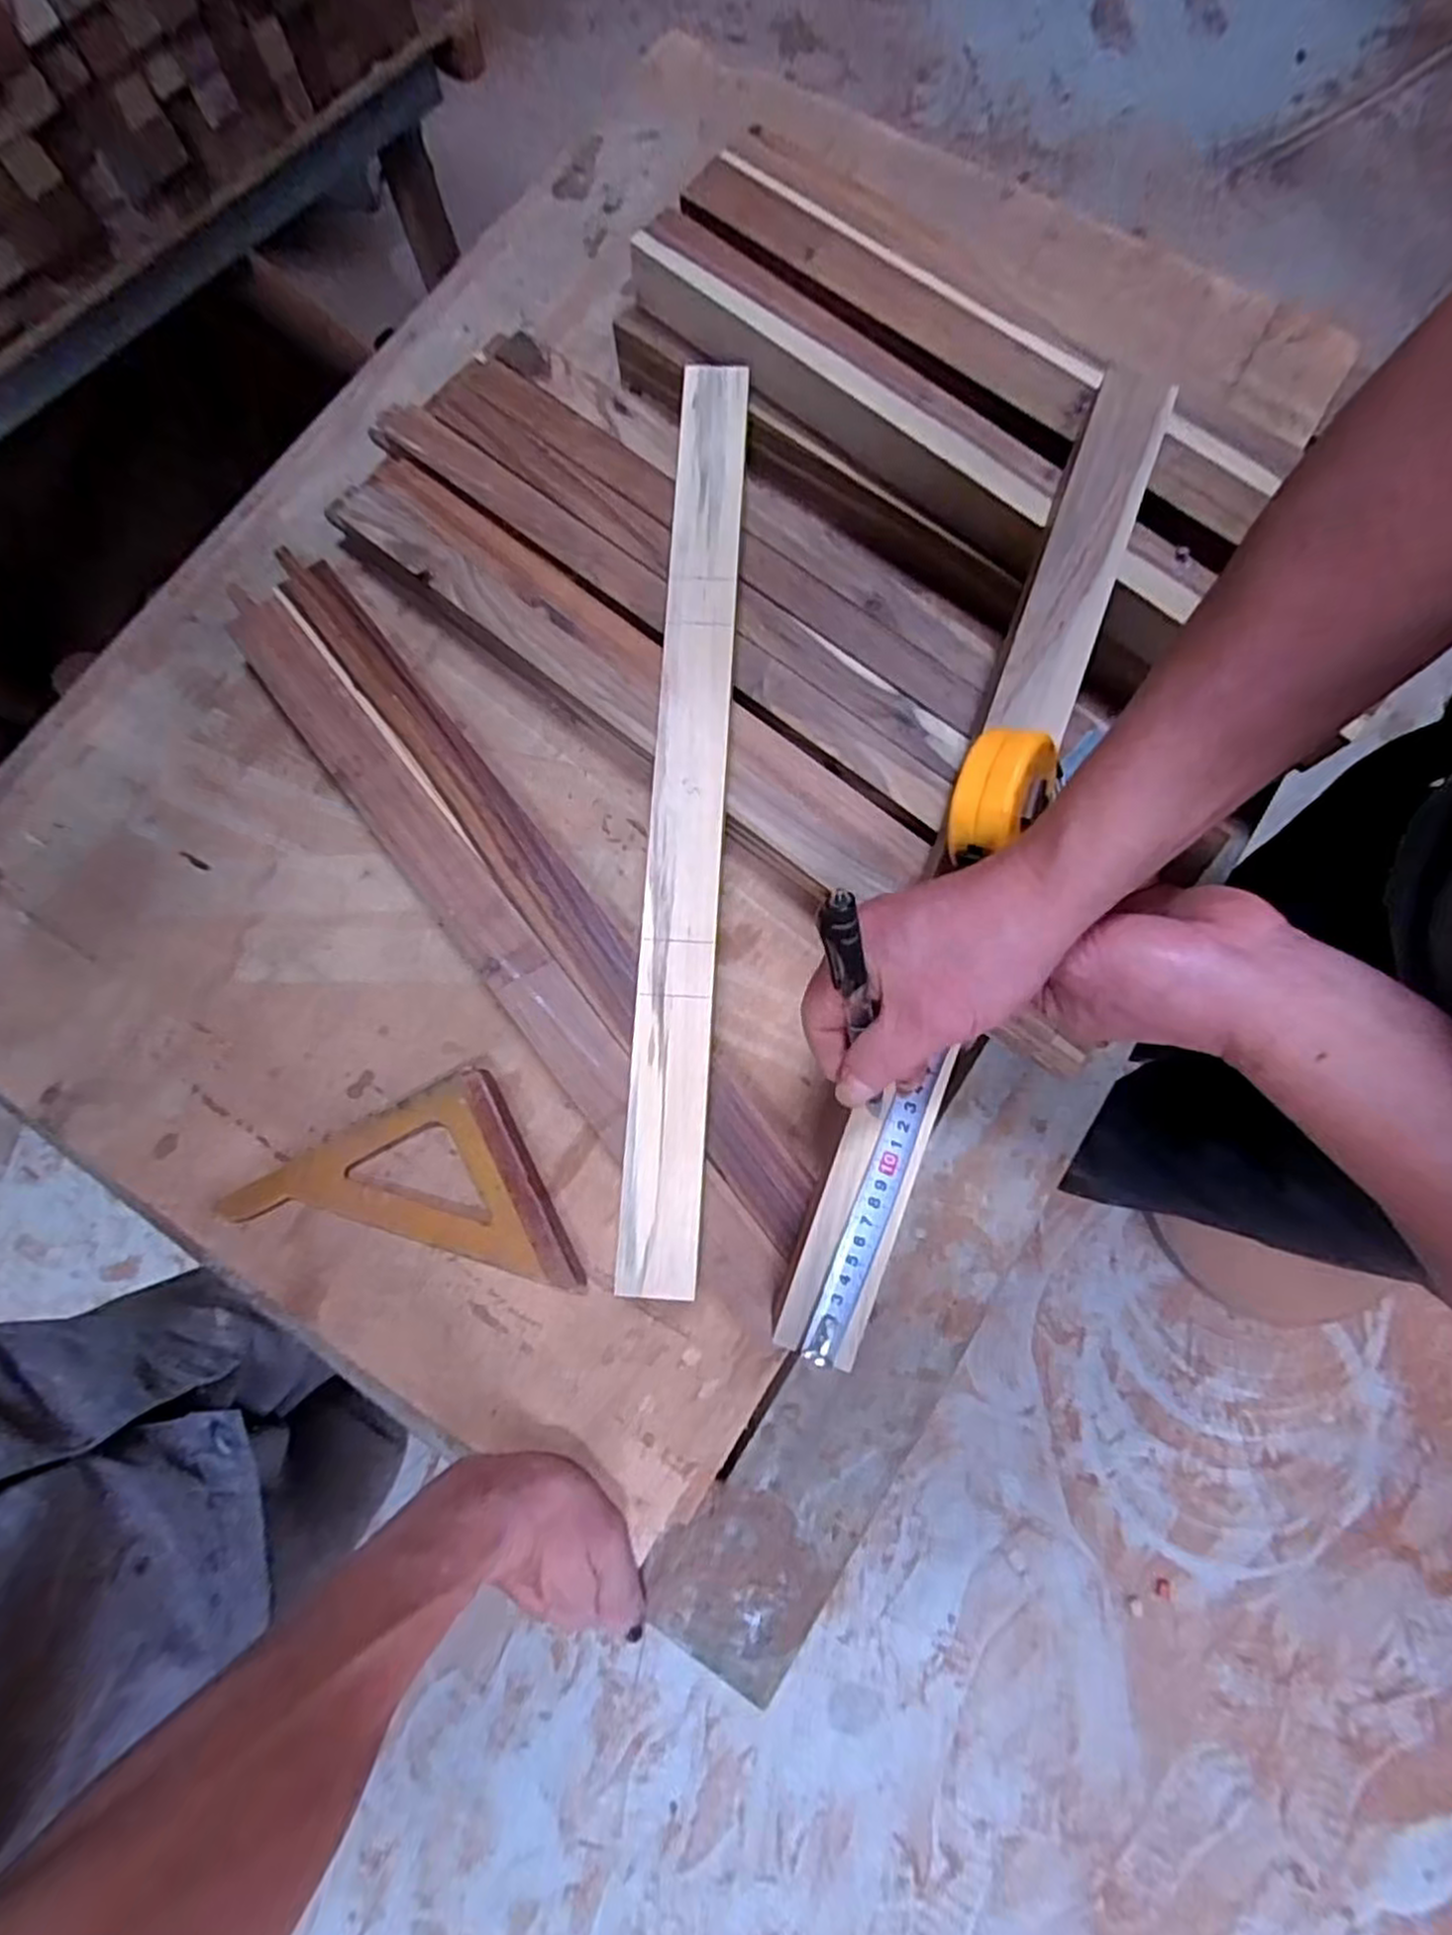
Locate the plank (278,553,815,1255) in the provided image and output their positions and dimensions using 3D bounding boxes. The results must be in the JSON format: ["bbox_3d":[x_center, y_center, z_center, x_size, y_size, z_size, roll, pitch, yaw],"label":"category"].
[{"bbox_3d":[-0.136,-0.079,0.488,0.040,0.034,0.510,-37,81,-7],"label":"plank"}]

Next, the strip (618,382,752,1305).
[{"bbox_3d":[-0.020,-0.105,0.430,0.041,0.015,0.538,3,79,1],"label":"strip"}]

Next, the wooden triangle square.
[{"bbox_3d":[-0.179,0.112,0.449,0.208,0.021,0.105,11,79,2],"label":"wooden triangle square"}]

